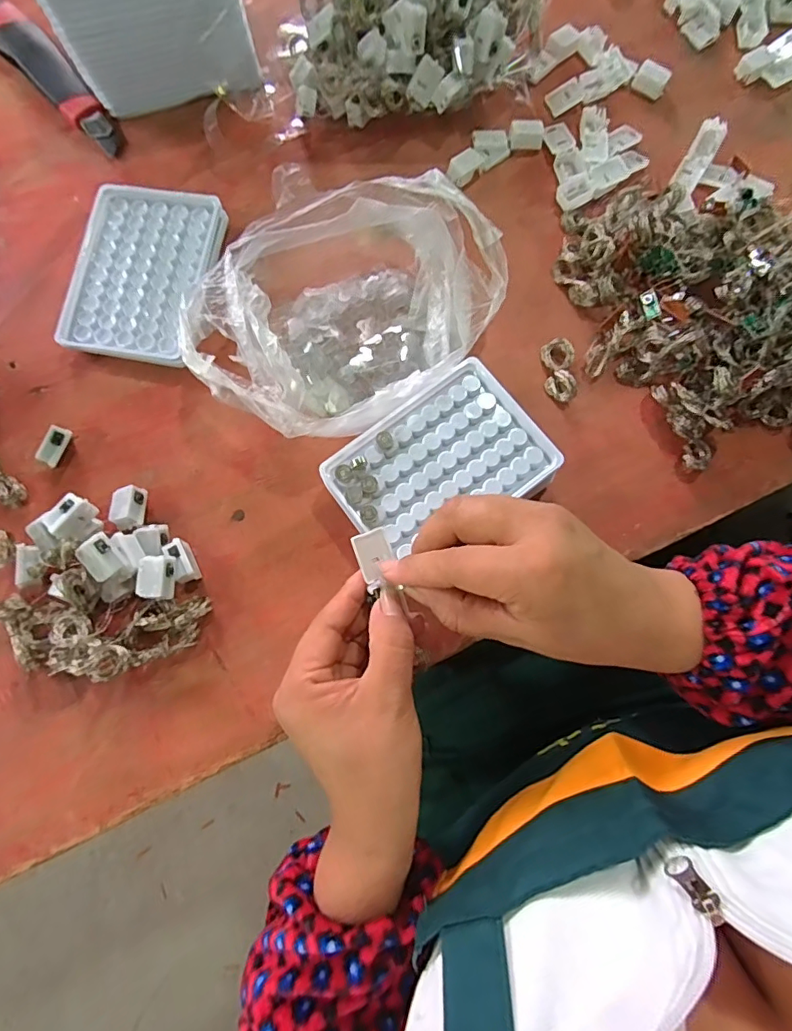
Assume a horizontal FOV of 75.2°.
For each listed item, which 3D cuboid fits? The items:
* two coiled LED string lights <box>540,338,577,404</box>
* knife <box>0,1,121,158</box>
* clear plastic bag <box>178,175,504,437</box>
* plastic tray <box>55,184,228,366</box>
[{"bbox_3d":[0.118,-0.106,0.371,0.022,0.014,0.051,2,79,1],"label":"two coiled LED string lights"},{"bbox_3d":[-0.283,-0.364,0.422,0.037,0.014,0.177,-42,81,-7],"label":"knife"},{"bbox_3d":[-0.031,-0.137,0.351,0.156,0.064,0.191,30,80,6],"label":"clear plastic bag"},{"bbox_3d":[-0.186,-0.177,0.381,0.101,0.020,0.131,8,79,2],"label":"plastic tray"}]

